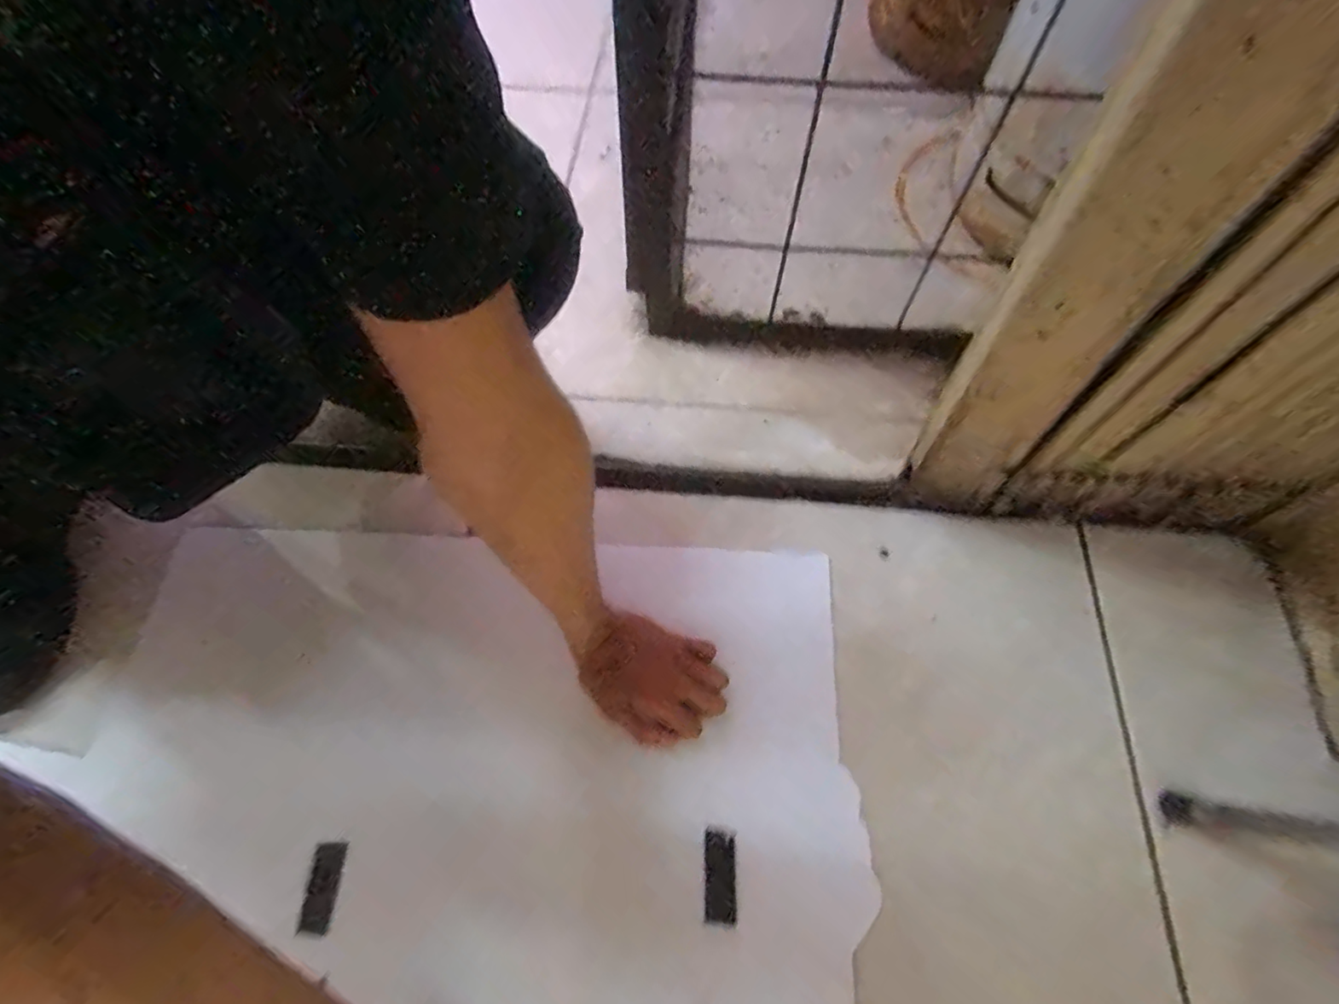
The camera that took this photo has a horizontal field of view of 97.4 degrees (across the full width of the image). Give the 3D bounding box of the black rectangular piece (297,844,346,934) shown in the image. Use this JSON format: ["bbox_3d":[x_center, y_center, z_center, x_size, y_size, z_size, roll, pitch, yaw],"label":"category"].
[{"bbox_3d":[-0.264,0.294,0.447,0.020,0.006,0.060,-6,47,-6],"label":"black rectangular piece"}]

